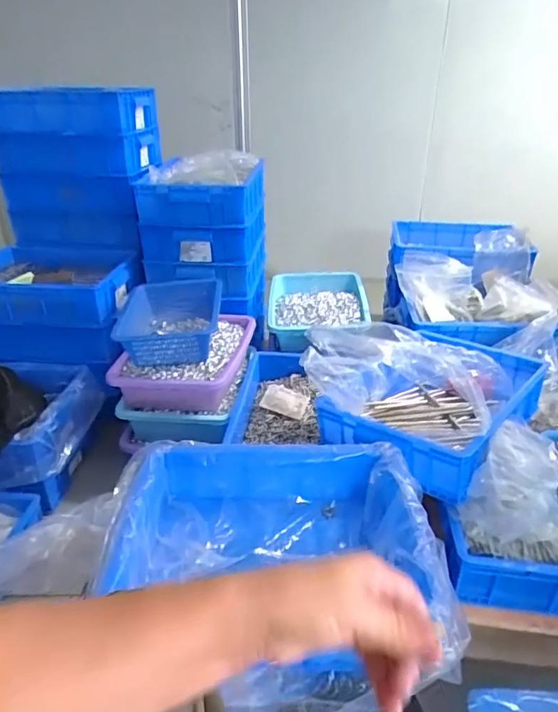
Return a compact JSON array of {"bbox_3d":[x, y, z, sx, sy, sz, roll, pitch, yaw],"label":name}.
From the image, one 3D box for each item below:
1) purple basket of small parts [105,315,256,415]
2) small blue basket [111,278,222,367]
[{"bbox_3d":[-0.231,0.009,1.278,0.290,0.118,0.334,6,30,10],"label":"purple basket of small parts"},{"bbox_3d":[-0.271,-0.077,1.229,0.259,0.110,0.307,-4,30,-8],"label":"small blue basket"}]

